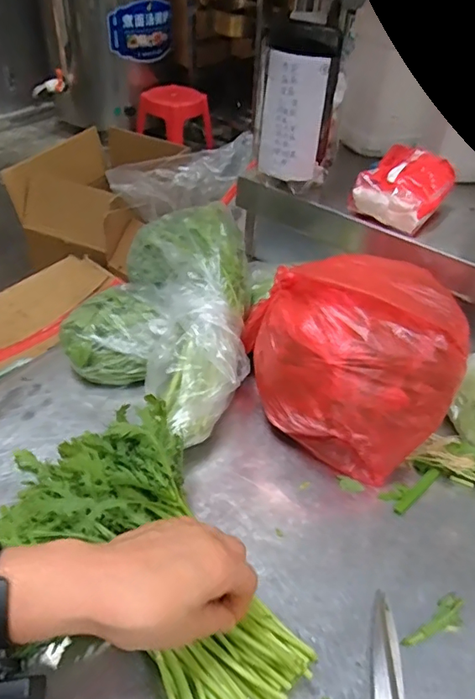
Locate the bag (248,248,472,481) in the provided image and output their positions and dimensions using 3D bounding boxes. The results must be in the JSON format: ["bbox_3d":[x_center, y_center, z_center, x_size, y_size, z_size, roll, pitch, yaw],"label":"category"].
[{"bbox_3d":[0.109,0.009,0.507,0.194,0.149,0.181,2,42,-3],"label":"bag"}]

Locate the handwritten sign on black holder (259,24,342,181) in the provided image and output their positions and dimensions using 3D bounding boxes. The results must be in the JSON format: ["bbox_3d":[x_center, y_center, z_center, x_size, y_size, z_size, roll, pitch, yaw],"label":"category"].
[{"bbox_3d":[0.066,-0.266,0.575,0.075,0.155,0.025,6,42,1],"label":"handwritten sign on black holder"}]

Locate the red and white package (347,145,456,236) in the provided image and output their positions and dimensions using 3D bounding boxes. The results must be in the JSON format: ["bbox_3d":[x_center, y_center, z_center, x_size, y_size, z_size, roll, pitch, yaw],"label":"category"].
[{"bbox_3d":[0.192,-0.188,0.604,0.089,0.058,0.096,33,49,28],"label":"red and white package"}]

